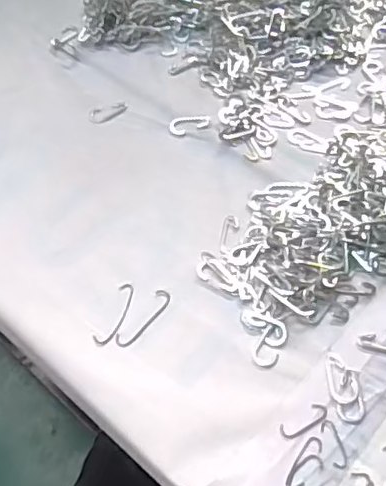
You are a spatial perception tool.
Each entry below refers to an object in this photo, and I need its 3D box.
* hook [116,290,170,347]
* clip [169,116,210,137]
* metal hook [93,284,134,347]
[{"bbox_3d":[-0.036,0.056,0.431,0.014,0.004,0.053,34,65,24],"label":"hook"},{"bbox_3d":[-0.003,-0.109,0.527,0.038,0.004,0.020,-21,58,-9],"label":"clip"},{"bbox_3d":[-0.057,0.053,0.433,0.014,0.004,0.053,17,60,15],"label":"metal hook"}]

